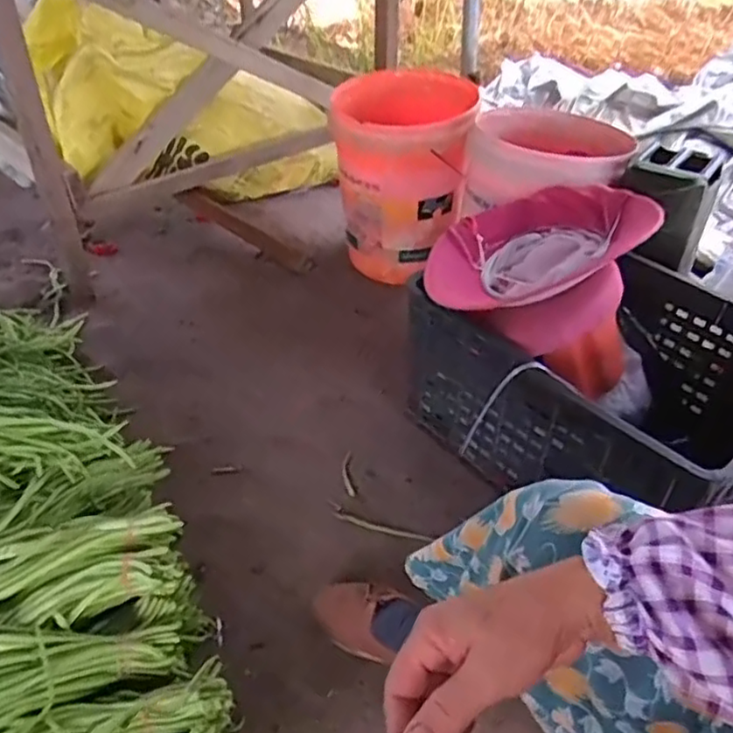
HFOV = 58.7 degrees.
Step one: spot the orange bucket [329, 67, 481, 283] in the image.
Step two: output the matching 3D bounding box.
[{"bbox_3d":[0.076,-0.419,1.460,0.285,0.387,0.328,6,40,8],"label":"orange bucket"}]

